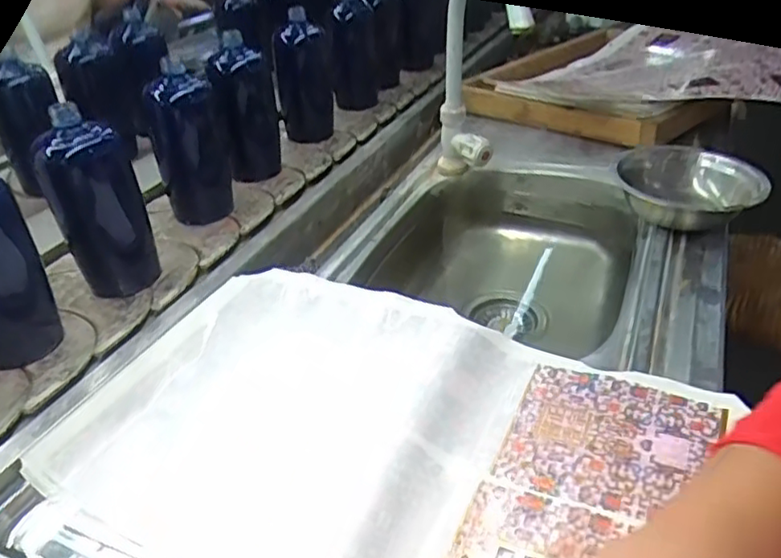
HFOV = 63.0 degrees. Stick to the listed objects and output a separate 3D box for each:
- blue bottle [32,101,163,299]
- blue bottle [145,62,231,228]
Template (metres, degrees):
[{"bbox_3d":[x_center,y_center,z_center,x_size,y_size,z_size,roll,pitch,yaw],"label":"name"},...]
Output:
[{"bbox_3d":[-0.290,-0.073,0.647,0.069,0.173,0.075,13,39,22],"label":"blue bottle"},{"bbox_3d":[-0.239,-0.170,0.786,0.064,0.169,0.077,7,37,14],"label":"blue bottle"}]

